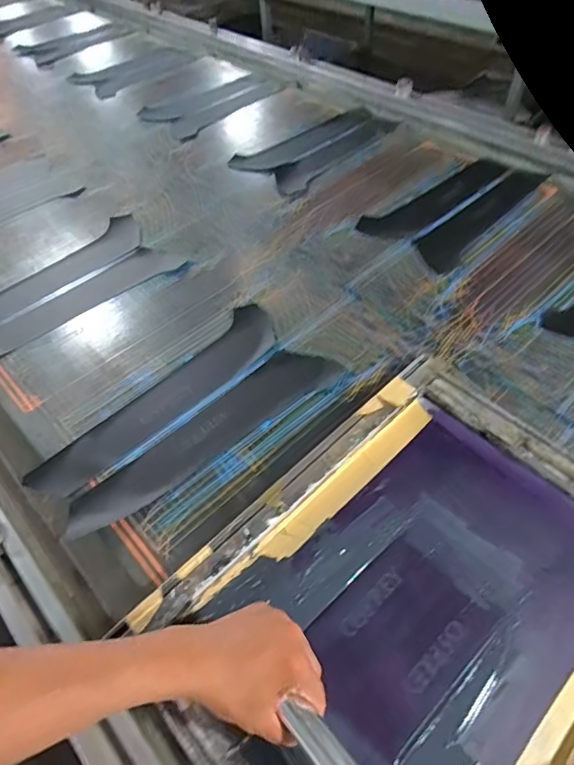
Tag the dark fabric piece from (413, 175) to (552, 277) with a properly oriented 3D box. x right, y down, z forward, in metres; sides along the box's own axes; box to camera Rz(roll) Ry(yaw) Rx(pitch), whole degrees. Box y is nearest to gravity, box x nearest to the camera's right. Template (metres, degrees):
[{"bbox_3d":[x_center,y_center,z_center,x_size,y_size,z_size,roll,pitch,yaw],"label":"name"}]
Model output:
[{"bbox_3d":[0.389,-0.340,1.020,0.090,0.008,0.412,33,60,27],"label":"dark fabric piece"}]

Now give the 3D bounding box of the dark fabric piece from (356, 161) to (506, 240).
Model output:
[{"bbox_3d":[0.317,-0.382,1.055,0.379,0.011,0.096,-30,54,-19],"label":"dark fabric piece"}]

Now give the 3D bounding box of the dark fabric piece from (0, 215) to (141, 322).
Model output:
[{"bbox_3d":[-0.463,-0.201,0.967,0.114,0.009,0.435,35,61,28],"label":"dark fabric piece"}]

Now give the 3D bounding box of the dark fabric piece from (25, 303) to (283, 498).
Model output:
[{"bbox_3d":[-0.178,0.021,0.764,0.100,0.009,0.433,35,61,28],"label":"dark fabric piece"}]

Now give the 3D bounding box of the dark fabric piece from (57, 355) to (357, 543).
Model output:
[{"bbox_3d":[-0.114,0.068,0.720,0.425,0.010,0.095,-32,53,-20],"label":"dark fabric piece"}]

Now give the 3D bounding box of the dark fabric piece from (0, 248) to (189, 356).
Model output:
[{"bbox_3d":[-0.394,-0.150,0.914,0.415,0.020,0.096,-34,56,-22],"label":"dark fabric piece"}]

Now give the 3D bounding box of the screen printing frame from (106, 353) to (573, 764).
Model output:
[{"bbox_3d":[0.151,0.234,0.544,0.535,0.035,0.415,-38,57,-24],"label":"screen printing frame"}]

